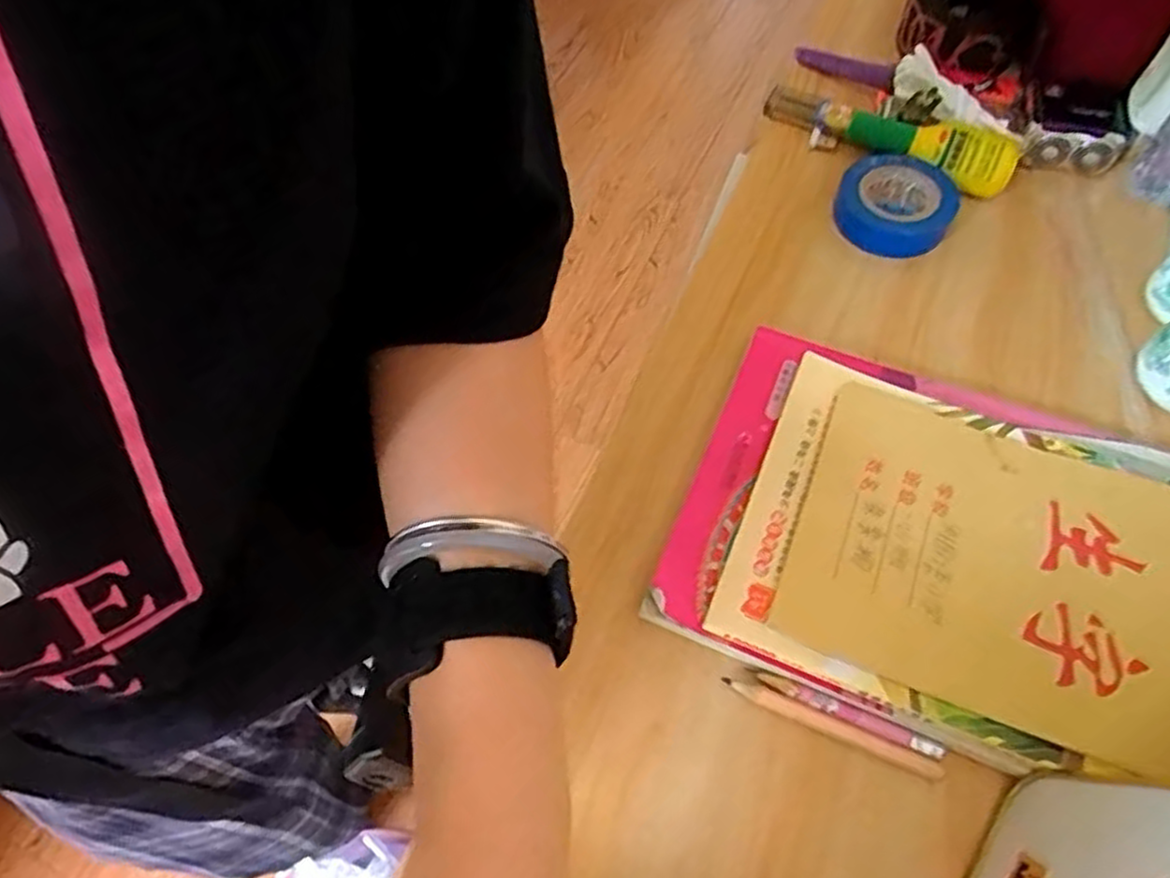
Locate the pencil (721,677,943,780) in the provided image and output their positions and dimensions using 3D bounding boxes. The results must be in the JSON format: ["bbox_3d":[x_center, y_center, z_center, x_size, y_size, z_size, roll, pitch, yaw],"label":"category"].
[{"bbox_3d":[0.101,0.118,0.305,0.088,0.004,0.007,21,64,14],"label":"pencil"}]

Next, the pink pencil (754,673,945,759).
[{"bbox_3d":[0.109,0.114,0.306,0.075,0.004,0.006,21,64,14],"label":"pink pencil"}]

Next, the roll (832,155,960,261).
[{"bbox_3d":[0.183,-0.138,0.440,0.065,0.022,0.063,-1,61,2],"label":"roll"}]

